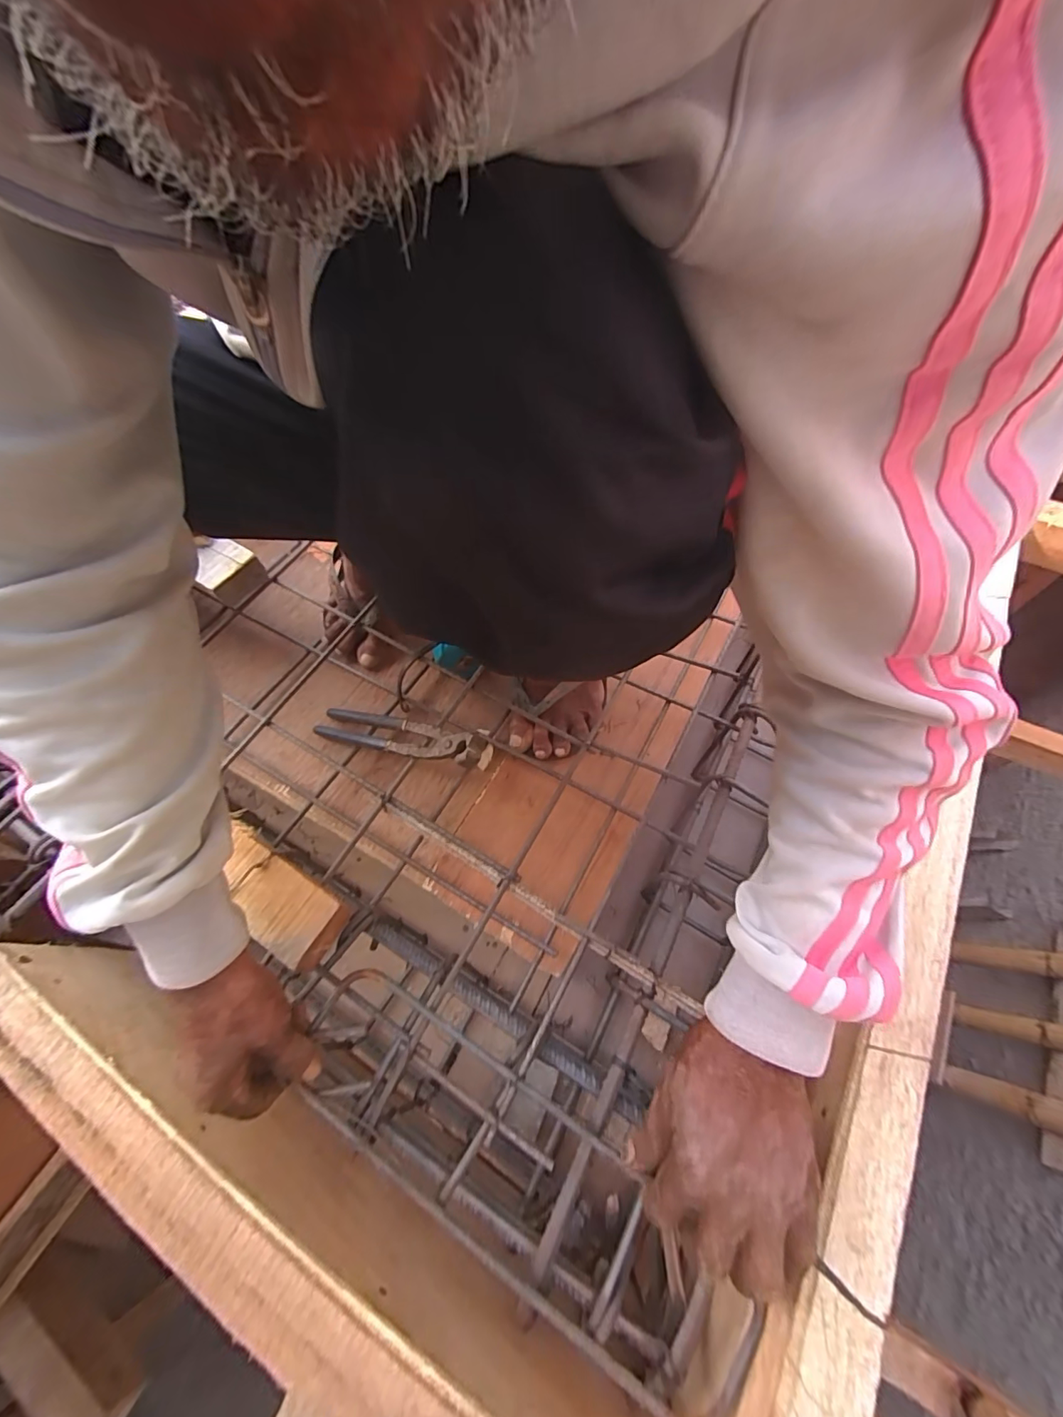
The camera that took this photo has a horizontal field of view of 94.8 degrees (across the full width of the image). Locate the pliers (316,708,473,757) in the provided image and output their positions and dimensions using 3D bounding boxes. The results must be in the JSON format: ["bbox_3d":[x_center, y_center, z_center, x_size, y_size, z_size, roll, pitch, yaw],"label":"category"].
[{"bbox_3d":[-0.154,0.029,0.530,0.239,0.029,0.037,6,57,35],"label":"pliers"}]

